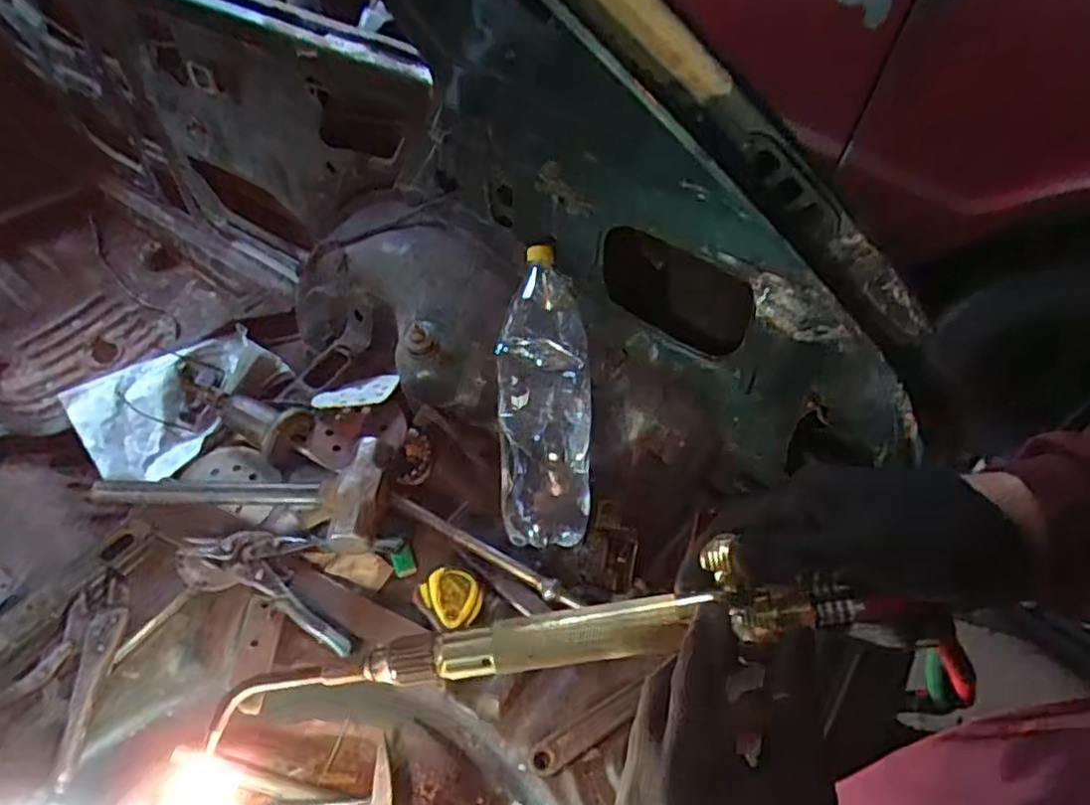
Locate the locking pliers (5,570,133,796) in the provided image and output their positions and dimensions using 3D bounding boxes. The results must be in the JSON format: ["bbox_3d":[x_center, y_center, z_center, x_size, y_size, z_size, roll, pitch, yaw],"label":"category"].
[{"bbox_3d":[-0.488,0.273,0.697,0.091,0.022,0.204,0,53,-2],"label":"locking pliers"}]

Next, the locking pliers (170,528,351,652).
[{"bbox_3d":[-0.286,0.180,0.729,0.230,0.023,0.087,21,55,13],"label":"locking pliers"}]

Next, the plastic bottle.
[{"bbox_3d":[-0.001,-0.007,0.785,0.105,0.075,0.332,-1,80,-3],"label":"plastic bottle"}]

